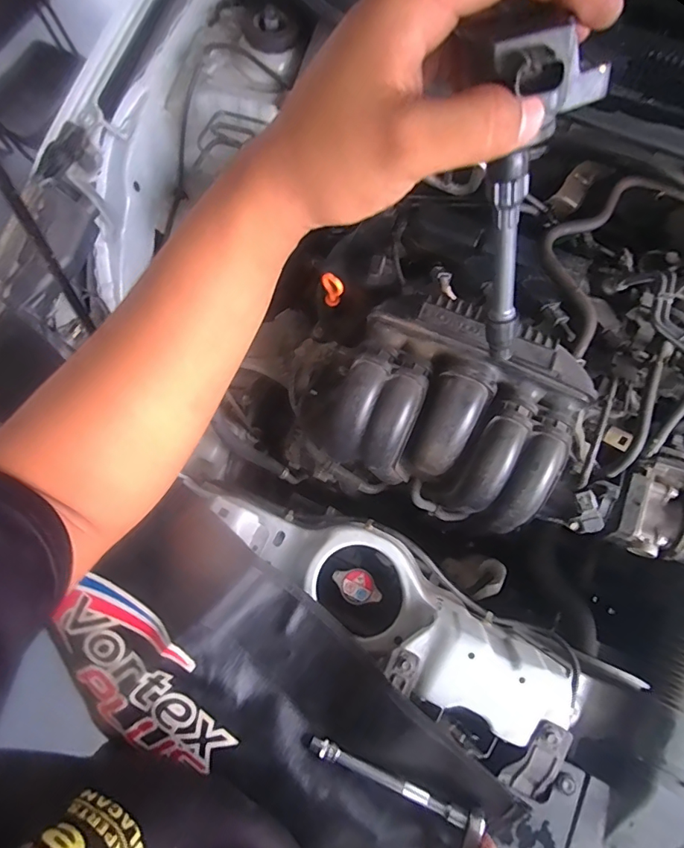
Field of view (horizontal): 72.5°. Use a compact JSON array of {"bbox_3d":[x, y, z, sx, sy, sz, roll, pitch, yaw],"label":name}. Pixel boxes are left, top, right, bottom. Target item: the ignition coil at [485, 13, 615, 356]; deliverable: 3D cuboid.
[{"bbox_3d":[0.097,-0.101,0.242,0.052,0.173,0.033,-26,58,-5],"label":"ignition coil"}]

